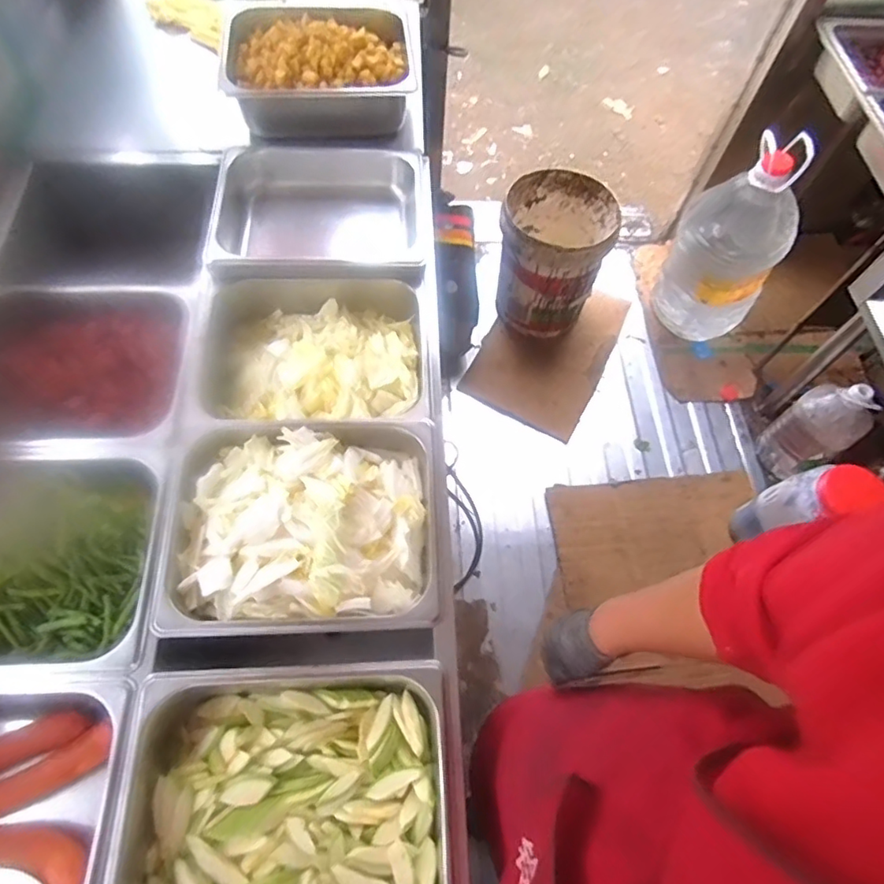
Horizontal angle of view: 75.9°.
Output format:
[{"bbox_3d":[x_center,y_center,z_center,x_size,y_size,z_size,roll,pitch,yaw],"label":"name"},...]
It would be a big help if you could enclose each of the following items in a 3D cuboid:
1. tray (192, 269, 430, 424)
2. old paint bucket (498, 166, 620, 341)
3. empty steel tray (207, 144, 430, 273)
[{"bbox_3d":[-0.180,-0.125,0.837,0.321,0.092,0.259,-1,62,-4],"label":"tray"},{"bbox_3d":[0.300,-0.509,1.598,0.279,0.362,0.274,2,62,-3],"label":"old paint bucket"},{"bbox_3d":[-0.192,-0.359,0.939,0.340,0.100,0.264,-4,63,-6],"label":"empty steel tray"}]

